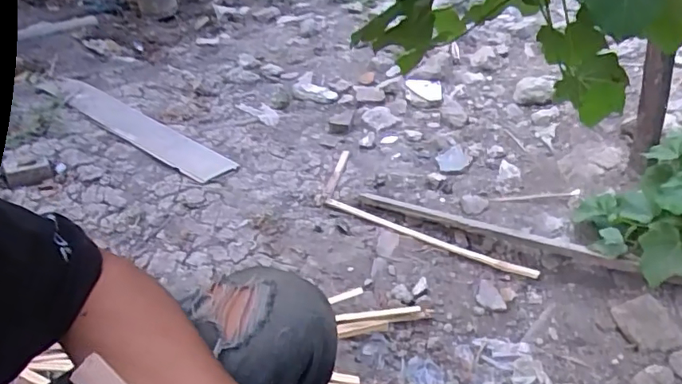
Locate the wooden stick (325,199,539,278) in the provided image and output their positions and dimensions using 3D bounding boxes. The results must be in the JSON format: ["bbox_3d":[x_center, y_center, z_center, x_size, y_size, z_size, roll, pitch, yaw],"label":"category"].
[{"bbox_3d":[0.186,0.094,1.212,0.492,0.035,0.026,22,40,20],"label":"wooden stick"}]

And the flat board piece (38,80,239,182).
[{"bbox_3d":[-0.606,-0.198,1.553,0.797,0.011,0.112,26,43,29],"label":"flat board piece"}]

